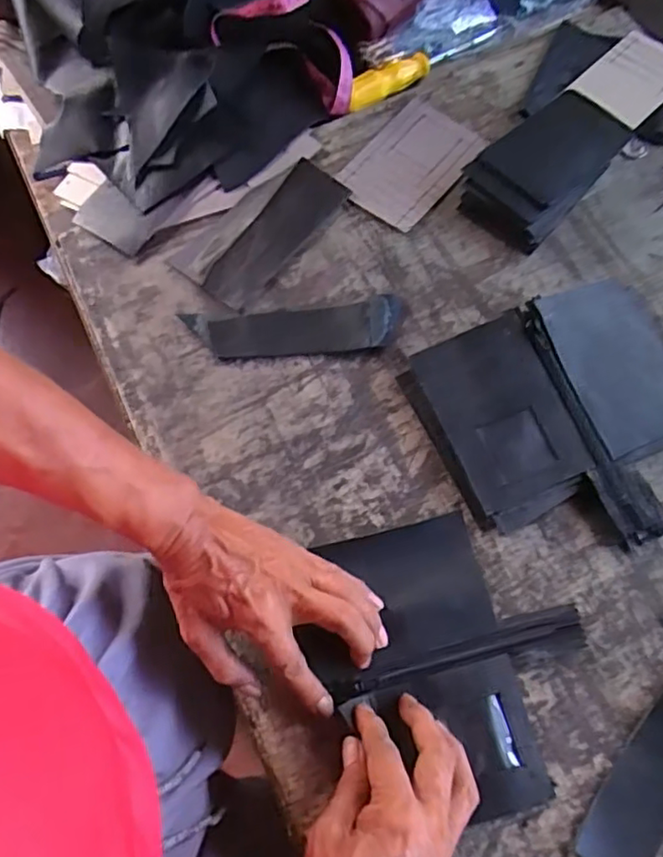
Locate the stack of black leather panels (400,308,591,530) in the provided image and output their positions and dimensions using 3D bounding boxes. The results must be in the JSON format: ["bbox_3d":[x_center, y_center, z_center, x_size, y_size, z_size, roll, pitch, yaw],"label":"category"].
[{"bbox_3d":[0.124,-0.004,0.463,0.095,0.029,0.142,-22,70,-8],"label":"stack of black leather panels"}]

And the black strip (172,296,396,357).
[{"bbox_3d":[-0.032,-0.081,0.506,0.171,0.013,0.045,-3,69,-1],"label":"black strip"}]

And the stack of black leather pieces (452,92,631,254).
[{"bbox_3d":[0.188,-0.234,0.546,0.088,0.035,0.165,40,74,14],"label":"stack of black leather pieces"}]

